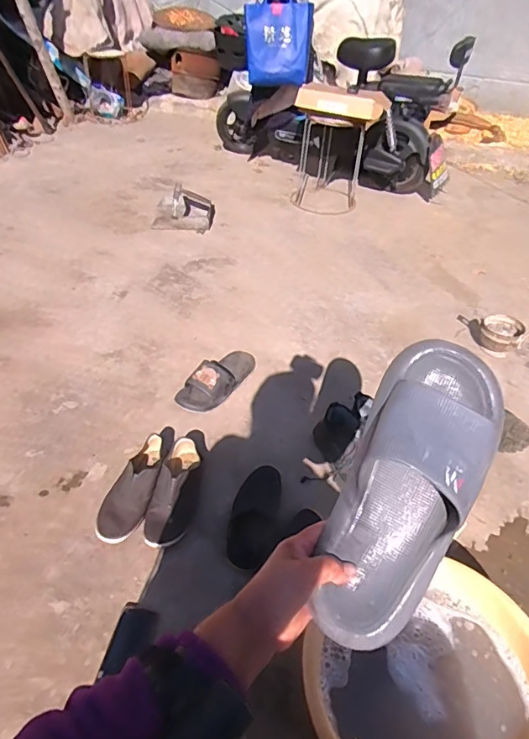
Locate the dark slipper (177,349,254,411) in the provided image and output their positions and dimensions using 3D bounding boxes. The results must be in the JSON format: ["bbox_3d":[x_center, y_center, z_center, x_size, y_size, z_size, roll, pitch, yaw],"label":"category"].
[{"bbox_3d":[-0.134,0.014,1.413,0.121,0.083,0.299,23,45,21],"label":"dark slipper"}]

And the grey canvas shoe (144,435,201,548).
[{"bbox_3d":[-0.205,0.285,1.110,0.105,0.068,0.272,8,41,5],"label":"grey canvas shoe"}]

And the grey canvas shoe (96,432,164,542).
[{"bbox_3d":[-0.303,0.276,1.106,0.105,0.081,0.269,14,42,12],"label":"grey canvas shoe"}]

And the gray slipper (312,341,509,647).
[{"bbox_3d":[0.122,0.111,0.419,0.108,0.070,0.284,22,87,20],"label":"gray slipper"}]

